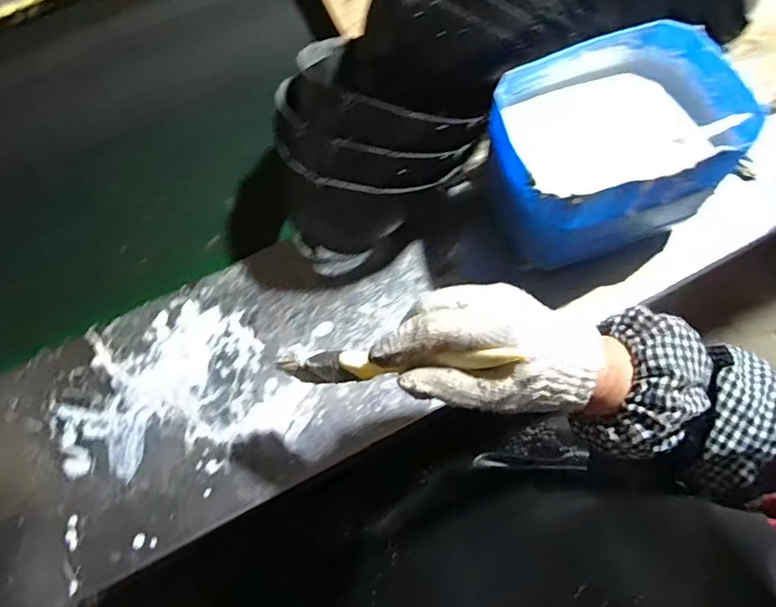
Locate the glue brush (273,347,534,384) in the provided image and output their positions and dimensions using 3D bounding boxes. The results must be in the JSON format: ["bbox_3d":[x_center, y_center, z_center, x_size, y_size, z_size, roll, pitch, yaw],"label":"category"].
[{"bbox_3d":[-0.001,0.040,0.335,0.165,0.021,0.019,-7,69,29],"label":"glue brush"}]

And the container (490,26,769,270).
[{"bbox_3d":[0.202,-0.143,0.460,0.202,0.110,0.157,-15,70,-3],"label":"container"}]

